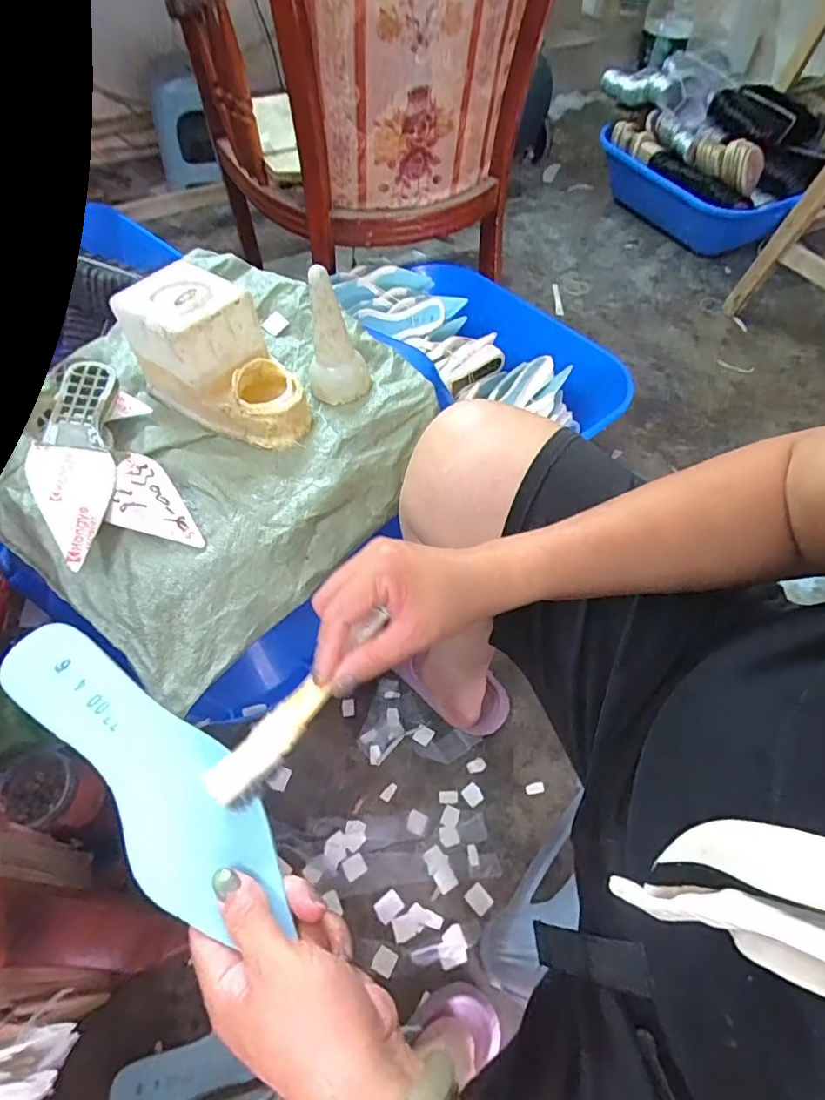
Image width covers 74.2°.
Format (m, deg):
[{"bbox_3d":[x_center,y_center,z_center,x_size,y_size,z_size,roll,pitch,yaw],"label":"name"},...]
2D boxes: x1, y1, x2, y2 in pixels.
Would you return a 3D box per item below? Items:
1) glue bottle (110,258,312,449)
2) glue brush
[{"bbox_3d":[-0.209,-0.207,0.593,0.198,0.116,0.101,34,62,20],"label":"glue bottle"},{"bbox_3d":[-0.067,0.094,0.329,0.026,0.019,0.133,36,78,21],"label":"glue brush"}]

